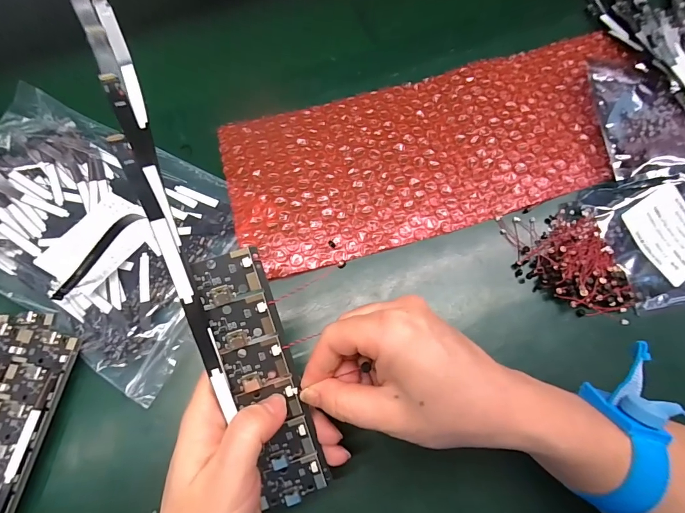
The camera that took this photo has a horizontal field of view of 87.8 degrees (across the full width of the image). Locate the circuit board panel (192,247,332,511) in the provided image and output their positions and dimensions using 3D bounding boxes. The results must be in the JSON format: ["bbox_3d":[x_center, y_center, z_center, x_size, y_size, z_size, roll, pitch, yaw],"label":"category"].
[{"bbox_3d":[-0.037,0.062,0.173,0.032,0.005,0.130,-16,100,-5],"label":"circuit board panel"}]

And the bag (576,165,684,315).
[{"bbox_3d":[0.239,-0.016,0.245,0.115,0.019,0.097,-9,69,-3],"label":"bag"}]

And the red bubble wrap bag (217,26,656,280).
[{"bbox_3d":[0.088,-0.093,0.285,0.355,0.006,0.139,-16,70,-5],"label":"red bubble wrap bag"}]

